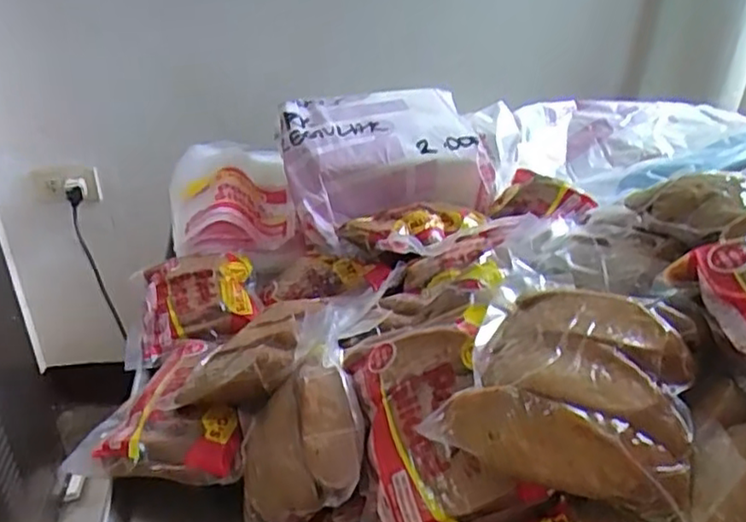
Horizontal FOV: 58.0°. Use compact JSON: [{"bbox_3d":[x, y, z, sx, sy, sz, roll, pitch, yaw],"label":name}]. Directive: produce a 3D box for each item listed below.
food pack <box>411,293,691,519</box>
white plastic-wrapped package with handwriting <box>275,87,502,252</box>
[{"bbox_3d":[0.101,0.057,0.342,0.115,0.047,0.117,15,36,20],"label":"food pack"},{"bbox_3d":[0.012,-0.121,0.751,0.235,0.074,0.200,-8,34,-14],"label":"white plastic-wrapped package with handwriting"}]

